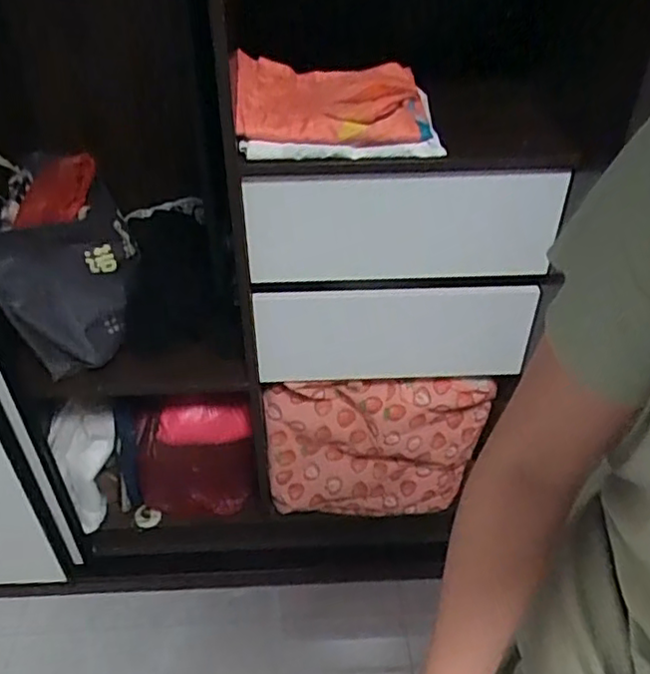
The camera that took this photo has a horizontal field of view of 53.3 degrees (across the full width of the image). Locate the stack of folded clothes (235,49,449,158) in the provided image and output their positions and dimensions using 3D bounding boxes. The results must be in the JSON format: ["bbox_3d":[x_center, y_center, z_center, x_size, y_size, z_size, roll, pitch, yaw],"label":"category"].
[{"bbox_3d":[0.008,-0.339,0.928,0.273,0.088,0.196,-5,40,-6],"label":"stack of folded clothes"}]

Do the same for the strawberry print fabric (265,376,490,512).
[{"bbox_3d":[0.106,0.226,1.331,0.444,0.362,0.059,-3,40,-3],"label":"strawberry print fabric"}]

